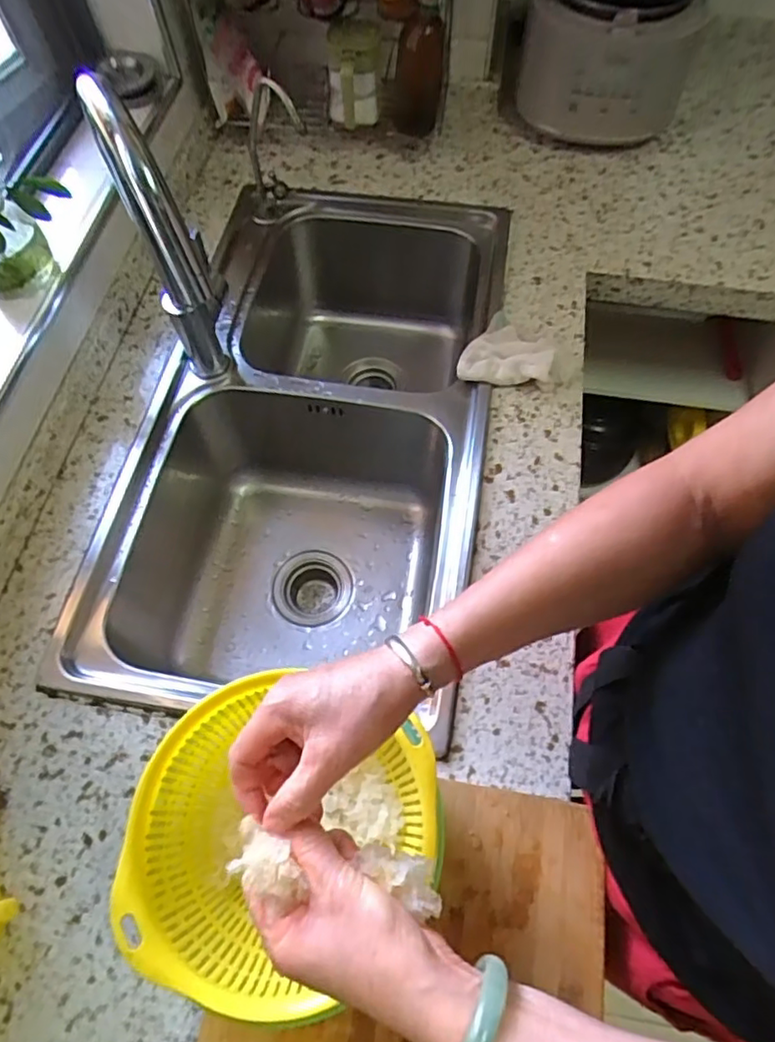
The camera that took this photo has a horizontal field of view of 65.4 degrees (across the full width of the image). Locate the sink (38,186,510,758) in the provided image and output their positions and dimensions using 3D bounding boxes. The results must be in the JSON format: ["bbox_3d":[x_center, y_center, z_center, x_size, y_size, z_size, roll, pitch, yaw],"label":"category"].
[{"bbox_3d":[-0.087,-0.095,0.834,0.411,0.241,0.731,8,64,4],"label":"sink"}]

